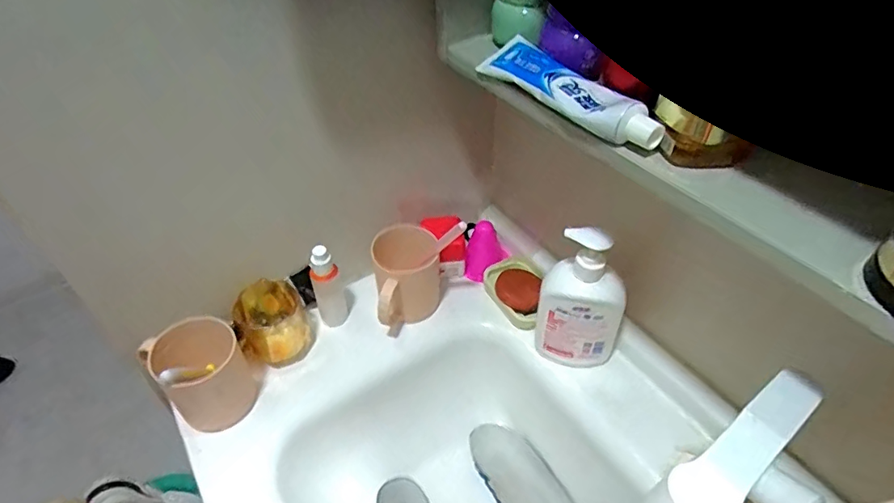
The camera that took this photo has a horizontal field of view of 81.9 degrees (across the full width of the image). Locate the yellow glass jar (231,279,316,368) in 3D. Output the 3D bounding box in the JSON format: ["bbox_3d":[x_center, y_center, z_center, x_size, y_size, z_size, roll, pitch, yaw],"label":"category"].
[{"bbox_3d":[-0.218,0.094,0.655,0.091,0.088,0.086,-1,44,1],"label":"yellow glass jar"}]

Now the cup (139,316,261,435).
[{"bbox_3d":[-0.268,0.129,0.570,0.086,0.115,0.095,-35,53,-29],"label":"cup"}]

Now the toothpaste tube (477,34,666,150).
[{"bbox_3d":[0.100,-0.140,0.436,0.056,0.027,0.198,-26,50,-23],"label":"toothpaste tube"}]

